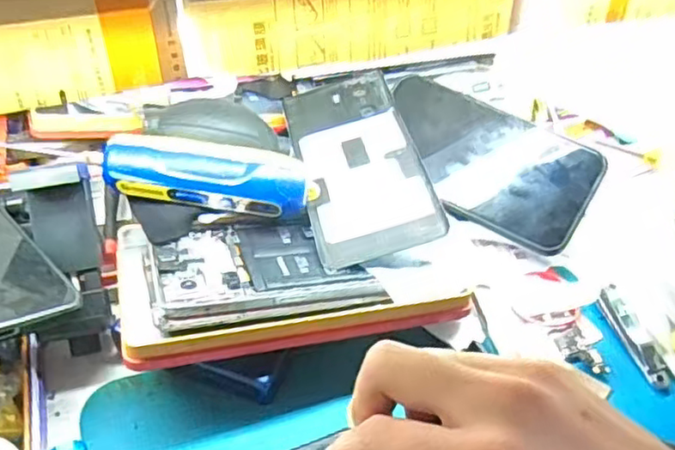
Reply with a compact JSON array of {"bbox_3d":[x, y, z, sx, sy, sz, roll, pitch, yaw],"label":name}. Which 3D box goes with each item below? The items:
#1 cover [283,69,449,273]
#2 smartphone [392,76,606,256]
[{"bbox_3d":[0.012,-0.042,0.403,0.072,0.005,0.157,-16,50,0],"label":"cover"},{"bbox_3d":[0.089,-0.040,0.407,0.138,0.007,0.074,29,81,20],"label":"smartphone"}]

